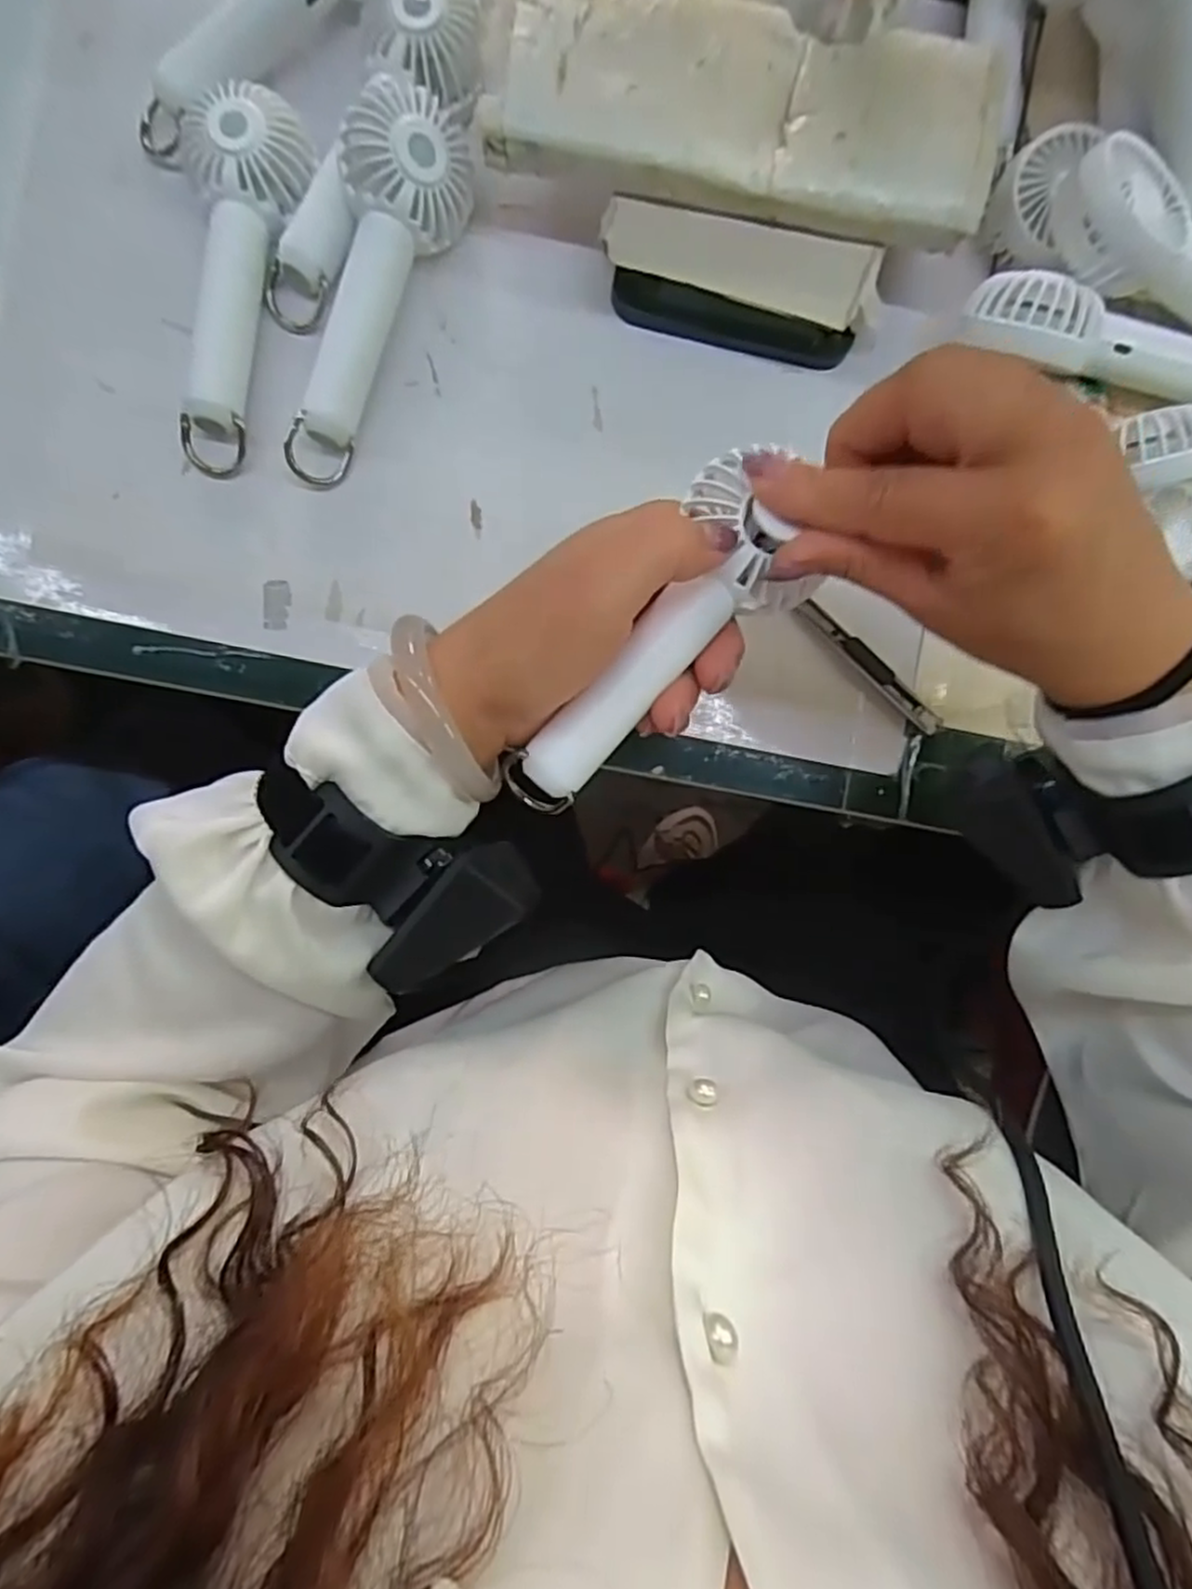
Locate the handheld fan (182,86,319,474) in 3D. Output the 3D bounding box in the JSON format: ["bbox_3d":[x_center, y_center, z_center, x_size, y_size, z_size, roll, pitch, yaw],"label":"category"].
[{"bbox_3d":[-0.159,-0.229,0.334,0.053,0.031,0.158,3,91,-2],"label":"handheld fan"}]

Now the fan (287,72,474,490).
[{"bbox_3d":[-0.104,-0.229,0.330,0.051,0.040,0.173,26,90,-2],"label":"fan"}]

